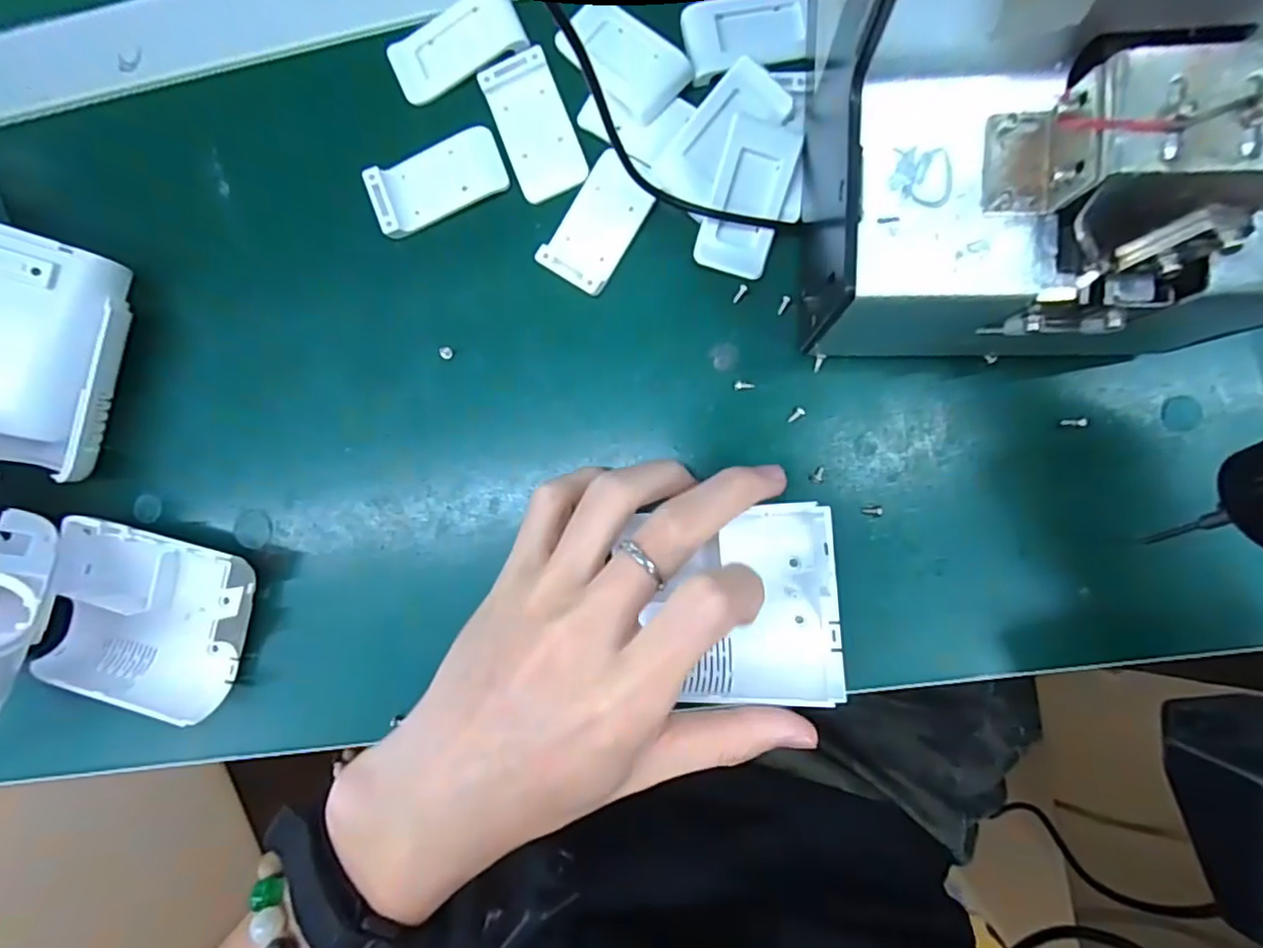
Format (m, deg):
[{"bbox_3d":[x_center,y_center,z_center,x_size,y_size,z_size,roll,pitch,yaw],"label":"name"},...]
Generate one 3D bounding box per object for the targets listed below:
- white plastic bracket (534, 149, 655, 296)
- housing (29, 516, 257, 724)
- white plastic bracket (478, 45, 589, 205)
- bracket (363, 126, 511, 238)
[{"bbox_3d":[-0.013,-0.099,0.238,0.028,0.007,0.050,34,93,6],"label":"white plastic bracket"},{"bbox_3d":[-0.199,0.058,0.251,0.077,0.027,0.067,13,91,6],"label":"housing"},{"bbox_3d":[-0.039,-0.141,0.241,0.027,0.004,0.055,-22,87,6],"label":"white plastic bracket"},{"bbox_3d":[-0.080,-0.121,0.246,0.055,0.009,0.028,-23,87,6],"label":"bracket"}]

